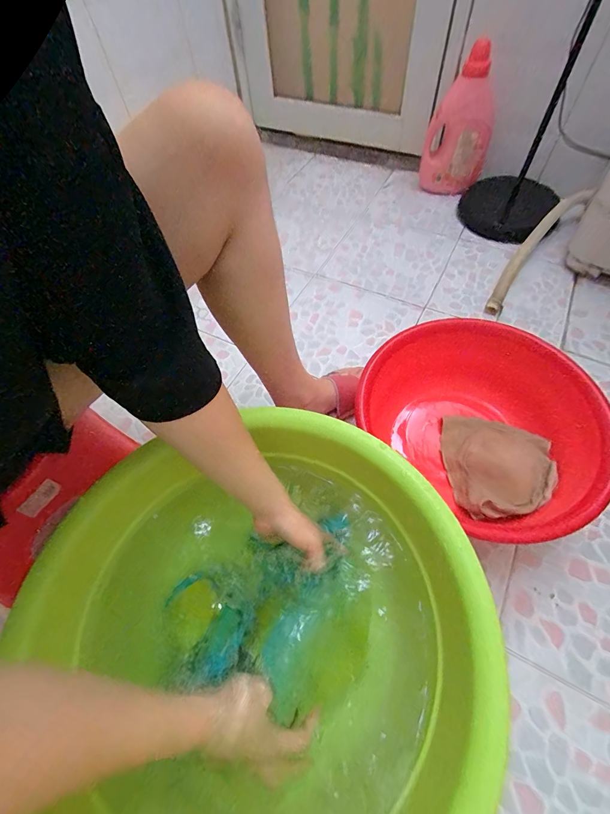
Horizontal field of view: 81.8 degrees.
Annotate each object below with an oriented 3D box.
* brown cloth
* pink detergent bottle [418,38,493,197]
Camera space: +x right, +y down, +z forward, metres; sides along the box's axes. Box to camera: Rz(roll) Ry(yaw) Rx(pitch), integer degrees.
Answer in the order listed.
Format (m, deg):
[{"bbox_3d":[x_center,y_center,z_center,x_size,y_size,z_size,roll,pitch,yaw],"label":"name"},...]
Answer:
[{"bbox_3d":[0.338,0.092,0.606,0.161,0.069,0.192,-1,58,3],"label":"brown cloth"},{"bbox_3d":[0.399,-0.715,0.912,0.107,0.335,0.193,-4,58,0],"label":"pink detergent bottle"}]

